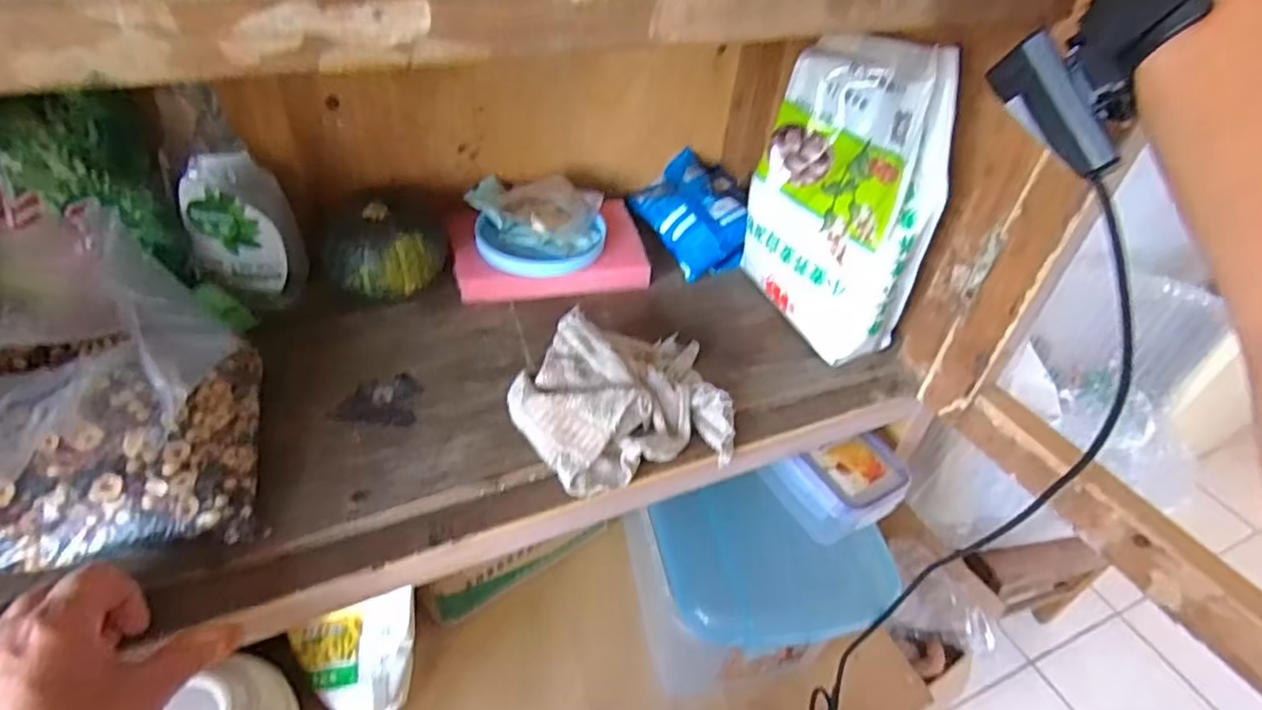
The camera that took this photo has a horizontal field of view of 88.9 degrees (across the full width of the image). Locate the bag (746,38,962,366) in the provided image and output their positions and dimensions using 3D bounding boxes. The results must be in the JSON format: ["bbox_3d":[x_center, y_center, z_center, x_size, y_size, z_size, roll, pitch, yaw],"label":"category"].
[{"bbox_3d":[0.174,-0.131,0.538,0.088,0.211,0.168,-9,44,-15],"label":"bag"}]

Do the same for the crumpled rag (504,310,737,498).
[{"bbox_3d":[-0.007,0.026,0.478,0.152,0.043,0.130,-10,45,-16],"label":"crumpled rag"}]

